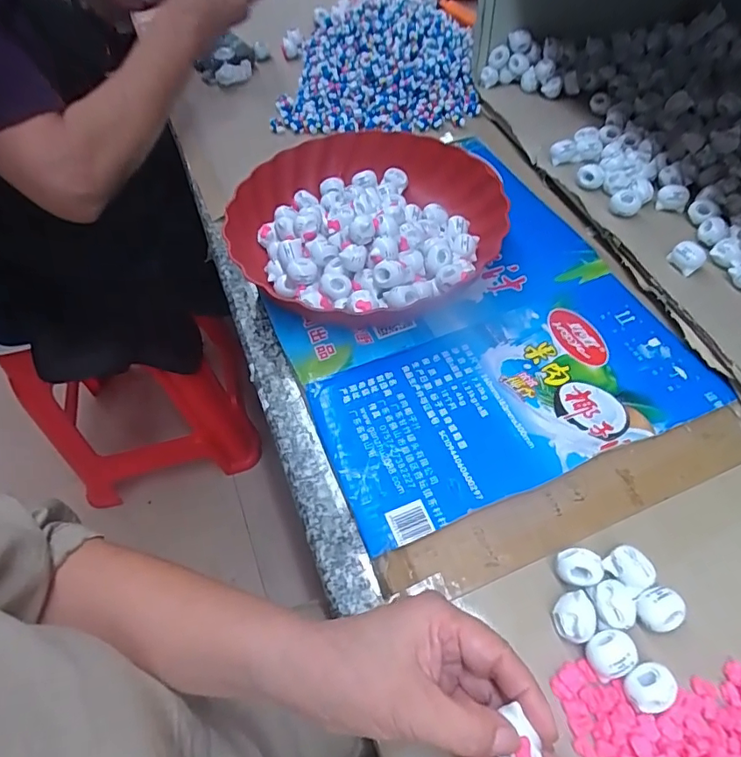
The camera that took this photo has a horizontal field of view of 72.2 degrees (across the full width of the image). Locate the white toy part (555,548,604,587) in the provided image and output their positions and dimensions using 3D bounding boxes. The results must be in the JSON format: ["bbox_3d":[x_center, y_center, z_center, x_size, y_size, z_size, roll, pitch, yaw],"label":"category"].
[{"bbox_3d":[0.123,0.114,0.304,0.026,0.017,0.019,14,56,13],"label":"white toy part"}]

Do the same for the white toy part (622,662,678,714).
[{"bbox_3d":[0.145,0.161,0.265,0.022,0.016,0.021,-1,54,2],"label":"white toy part"}]

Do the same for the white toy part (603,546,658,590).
[{"bbox_3d":[0.153,0.114,0.302,0.019,0.021,0.025,-35,59,-21],"label":"white toy part"}]

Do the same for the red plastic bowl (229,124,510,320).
[{"bbox_3d":[-0.001,-0.151,0.466,0.219,0.065,0.216,-1,54,2],"label":"red plastic bowl"}]

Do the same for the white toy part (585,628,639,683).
[{"bbox_3d":[0.131,0.149,0.275,0.024,0.013,0.021,-21,55,-12],"label":"white toy part"}]

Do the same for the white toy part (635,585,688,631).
[{"bbox_3d":[0.163,0.132,0.289,0.023,0.021,0.021,-1,54,2],"label":"white toy part"}]

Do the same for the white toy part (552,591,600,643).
[{"bbox_3d":[0.116,0.137,0.290,0.023,0.022,0.024,-1,54,2],"label":"white toy part"}]

